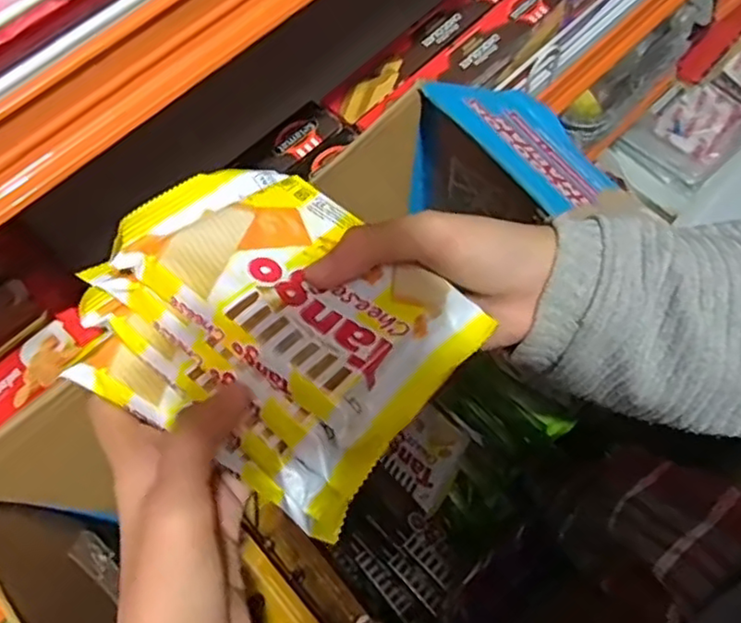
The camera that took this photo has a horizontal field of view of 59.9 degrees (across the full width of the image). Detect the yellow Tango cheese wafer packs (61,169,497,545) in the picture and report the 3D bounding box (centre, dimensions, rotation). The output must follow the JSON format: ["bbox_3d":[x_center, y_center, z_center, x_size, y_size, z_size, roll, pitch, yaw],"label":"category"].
[{"bbox_3d":[-0.039,0.002,0.259,0.135,0.046,0.120,34,72,16],"label":"yellow Tango cheese wafer packs"}]

